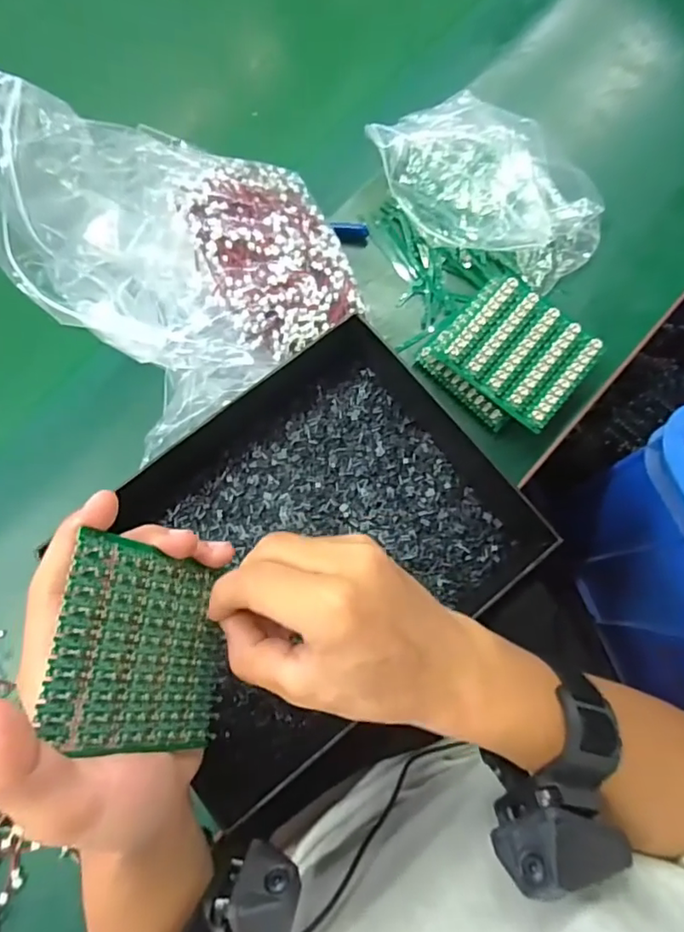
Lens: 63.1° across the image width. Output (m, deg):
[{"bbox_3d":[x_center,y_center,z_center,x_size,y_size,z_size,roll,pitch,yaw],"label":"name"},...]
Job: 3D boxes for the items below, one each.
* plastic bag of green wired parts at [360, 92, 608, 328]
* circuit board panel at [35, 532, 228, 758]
[{"bbox_3d":[0.099,-0.206,0.428,0.148,0.041,0.168,-28,77,-5],"label":"plastic bag of green wired parts"},{"bbox_3d":[-0.081,0.078,0.238,0.004,0.086,0.076,-8,66,30],"label":"circuit board panel"}]

